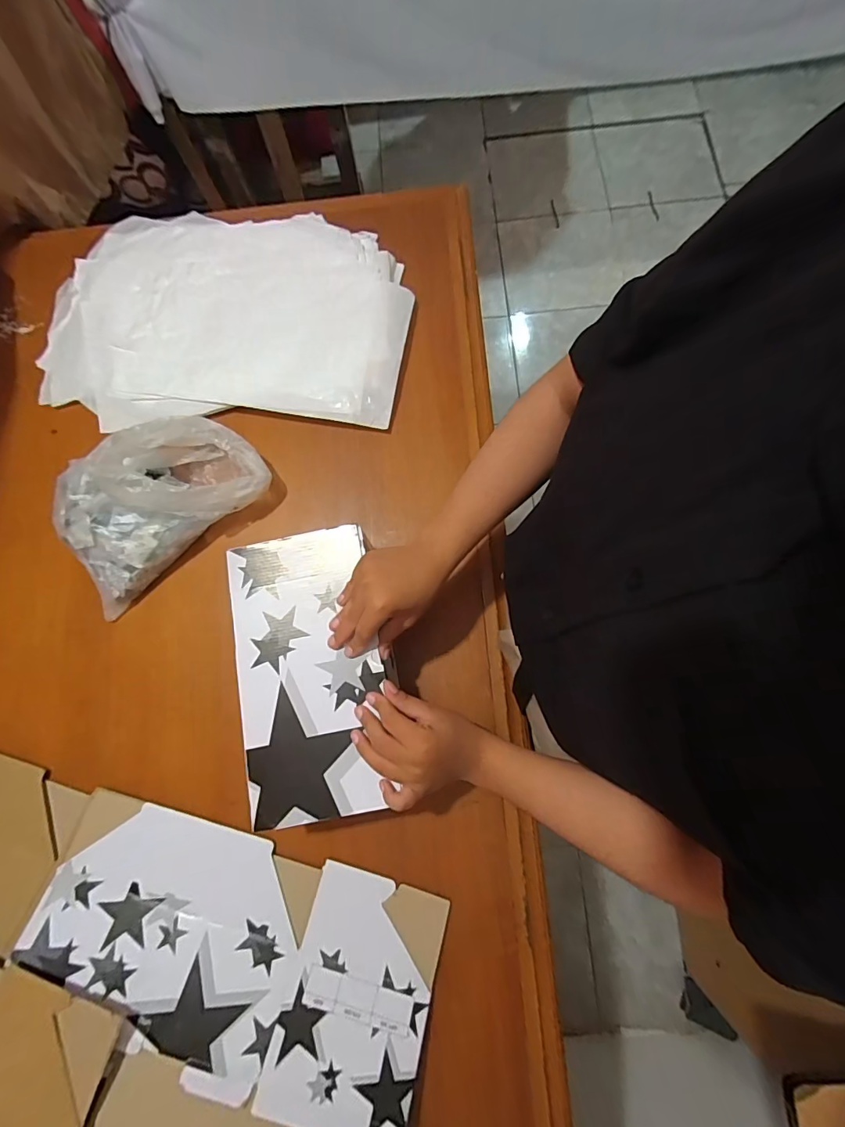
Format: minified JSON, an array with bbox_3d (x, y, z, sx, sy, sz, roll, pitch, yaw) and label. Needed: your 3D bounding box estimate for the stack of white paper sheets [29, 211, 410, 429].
[{"bbox_3d":[-0.280,-0.354,0.634,0.509,0.023,0.341,5,78,2],"label":"stack of white paper sheets"}]

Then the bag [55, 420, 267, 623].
[{"bbox_3d":[-0.346,-0.098,0.554,0.263,0.109,0.187,-37,78,-5],"label":"bag"}]

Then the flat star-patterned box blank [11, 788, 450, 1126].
[{"bbox_3d":[-0.198,0.397,0.463,0.414,0.013,0.197,15,64,4],"label":"flat star-patterned box blank"}]

